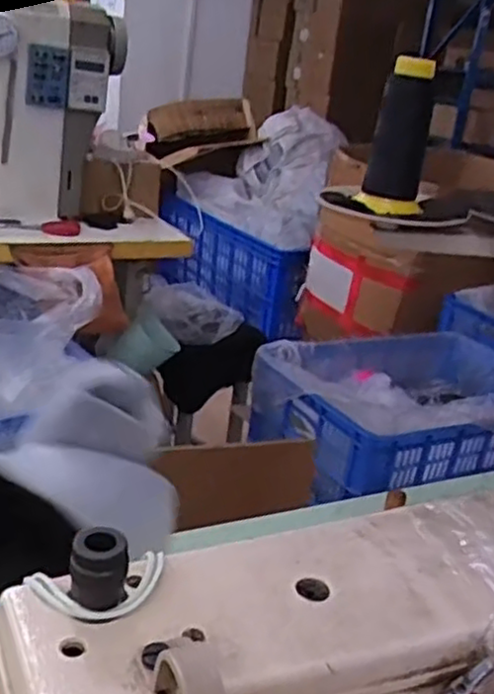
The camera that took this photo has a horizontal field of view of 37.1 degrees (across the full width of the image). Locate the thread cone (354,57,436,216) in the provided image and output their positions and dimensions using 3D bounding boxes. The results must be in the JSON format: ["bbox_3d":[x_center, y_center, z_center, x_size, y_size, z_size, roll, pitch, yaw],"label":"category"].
[{"bbox_3d":[0.120,-0.166,0.584,0.046,0.116,0.040,4,23,-2],"label":"thread cone"}]

